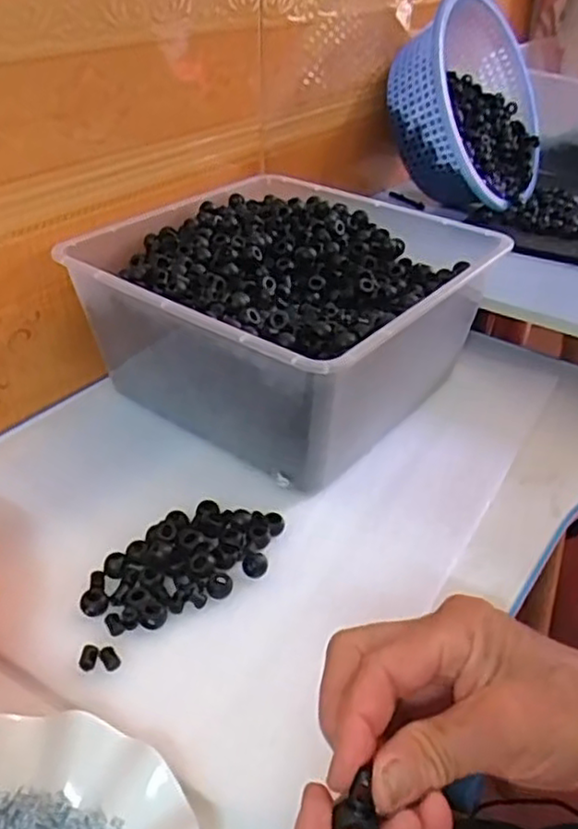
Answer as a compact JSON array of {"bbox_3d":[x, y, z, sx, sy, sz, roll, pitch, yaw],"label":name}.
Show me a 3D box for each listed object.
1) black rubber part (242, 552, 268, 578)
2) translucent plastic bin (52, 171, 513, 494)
[{"bbox_3d":[-0.023,0.103,0.465,0.017,0.013,0.015,0,36,-2],"label":"black rubber part"},{"bbox_3d":[-0.002,-0.090,0.626,0.291,0.142,0.294,25,42,29],"label":"translucent plastic bin"}]

